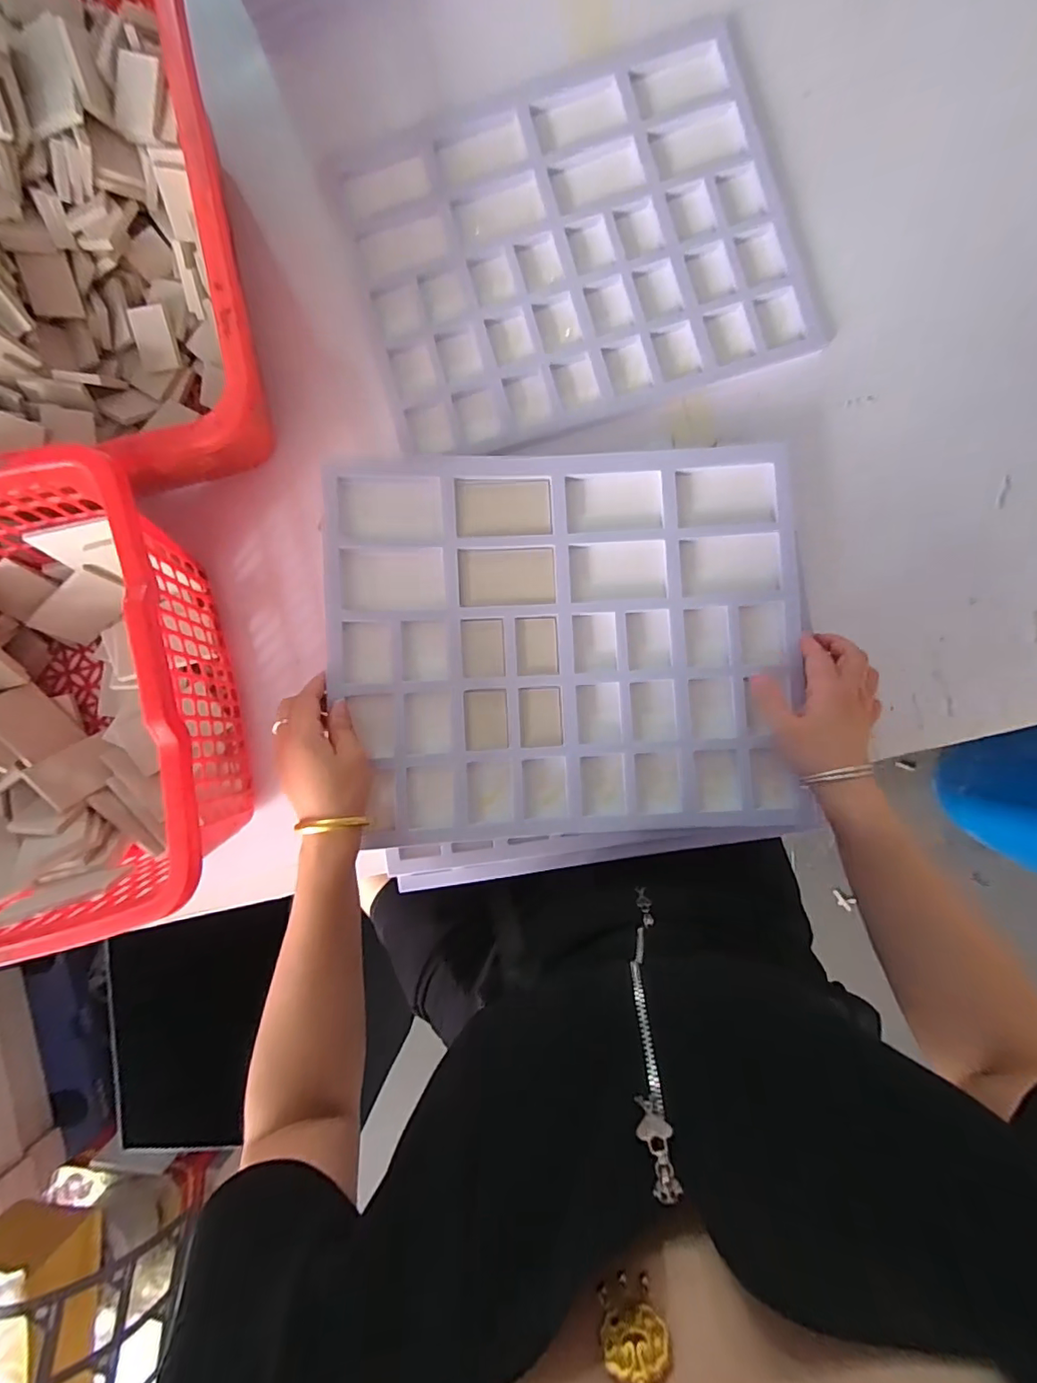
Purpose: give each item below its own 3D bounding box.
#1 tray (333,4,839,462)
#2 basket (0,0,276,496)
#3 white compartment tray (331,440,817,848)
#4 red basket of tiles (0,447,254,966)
[{"bbox_3d":[0.053,-0.442,0.525,0.417,0.015,0.338,-16,89,3],"label":"tray"},{"bbox_3d":[-0.419,-0.385,0.475,0.361,0.170,0.439,-11,89,4],"label":"basket"},{"bbox_3d":[0.044,-0.045,0.478,0.411,0.028,0.352,-2,87,-2],"label":"white compartment tray"},{"bbox_3d":[-0.476,0.032,0.469,0.470,0.180,0.355,-12,89,4],"label":"red basket of tiles"}]

